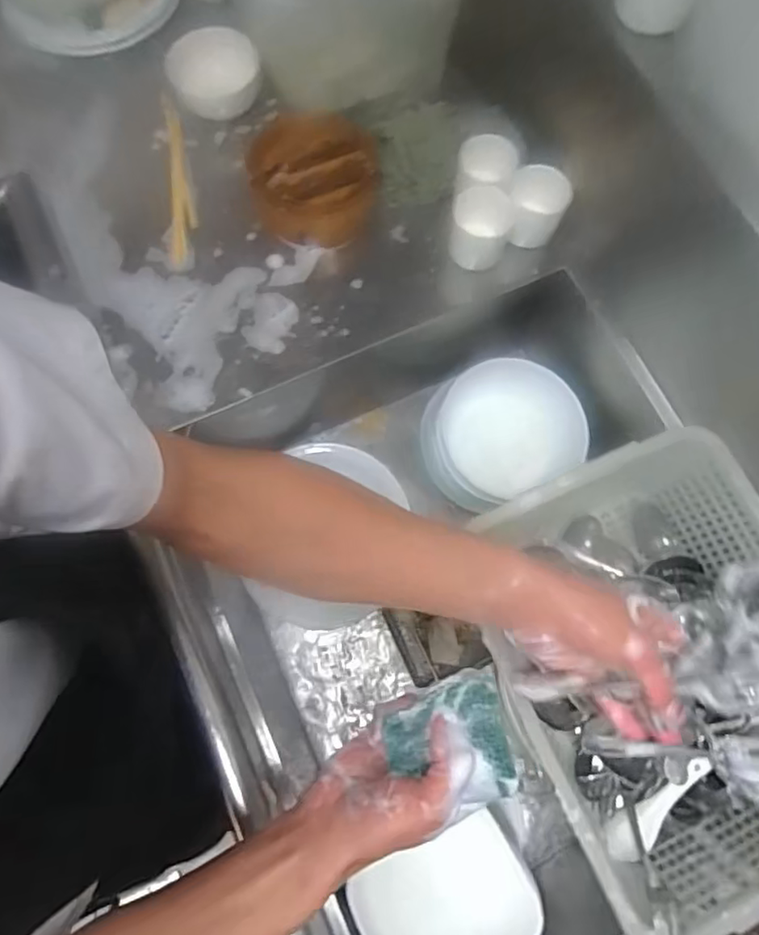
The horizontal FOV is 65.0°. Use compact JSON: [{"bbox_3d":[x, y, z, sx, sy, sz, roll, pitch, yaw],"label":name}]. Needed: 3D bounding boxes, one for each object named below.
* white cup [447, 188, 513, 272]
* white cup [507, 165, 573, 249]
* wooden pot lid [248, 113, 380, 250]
[{"bbox_3d":[0.113,-0.264,0.664,0.062,0.064,0.060,0,73,-1],"label":"white cup"},{"bbox_3d":[0.179,-0.296,0.685,0.064,0.082,0.055,19,73,5],"label":"white cup"},{"bbox_3d":[-0.074,-0.338,0.706,0.144,0.052,0.141,-21,74,-7],"label":"wooden pot lid"}]

